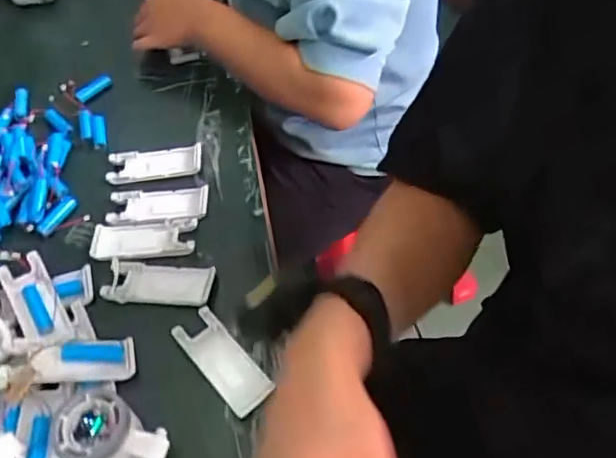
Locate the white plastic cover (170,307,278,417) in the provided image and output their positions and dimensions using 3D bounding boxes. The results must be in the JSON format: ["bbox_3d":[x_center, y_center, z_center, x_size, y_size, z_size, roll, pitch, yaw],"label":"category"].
[{"bbox_3d":[-0.073,0.112,0.521,0.039,0.008,0.104,-36,57,-21],"label":"white plastic cover"}]

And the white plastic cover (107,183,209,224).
[{"bbox_3d":[-0.157,-0.026,0.640,0.102,0.007,0.047,-6,52,1],"label":"white plastic cover"}]

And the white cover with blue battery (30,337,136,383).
[{"bbox_3d":[-0.189,0.111,0.516,0.080,0.011,0.036,0,49,-25],"label":"white cover with blue battery"}]

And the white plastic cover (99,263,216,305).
[{"bbox_3d":[-0.140,0.050,0.576,0.102,0.008,0.041,2,52,7],"label":"white plastic cover"}]

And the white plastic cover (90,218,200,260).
[{"bbox_3d":[-0.165,0.009,0.612,0.104,0.008,0.044,-4,52,2],"label":"white plastic cover"}]

